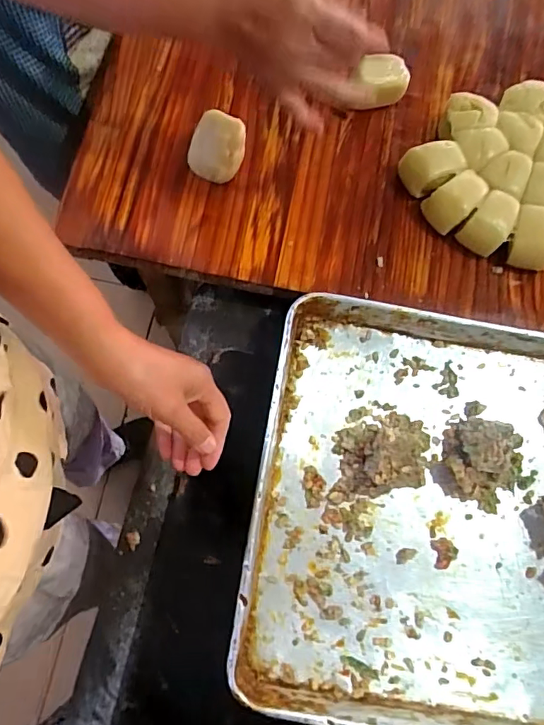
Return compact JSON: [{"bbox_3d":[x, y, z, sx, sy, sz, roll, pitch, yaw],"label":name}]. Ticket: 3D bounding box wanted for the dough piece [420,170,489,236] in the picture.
[{"bbox_3d":[0.207,-0.180,0.569,0.064,0.038,0.043,-33,79,-9],"label":"dough piece"}]

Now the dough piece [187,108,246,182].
[{"bbox_3d":[-0.061,-0.242,0.573,0.056,0.049,0.061,25,77,5],"label":"dough piece"}]

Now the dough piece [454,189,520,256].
[{"bbox_3d":[0.243,-0.155,0.565,0.043,0.040,0.058,35,78,7],"label":"dough piece"}]

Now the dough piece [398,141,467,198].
[{"bbox_3d":[0.183,-0.223,0.586,0.062,0.039,0.050,-21,77,-6],"label":"dough piece"}]

